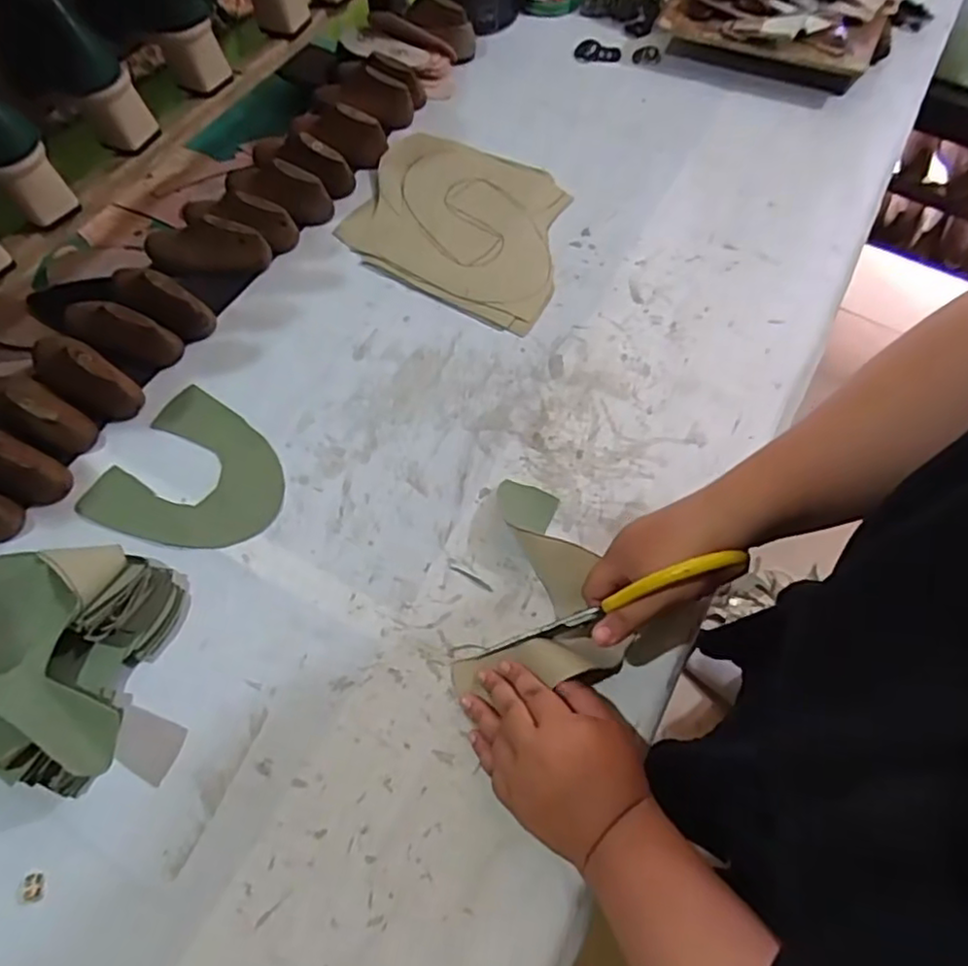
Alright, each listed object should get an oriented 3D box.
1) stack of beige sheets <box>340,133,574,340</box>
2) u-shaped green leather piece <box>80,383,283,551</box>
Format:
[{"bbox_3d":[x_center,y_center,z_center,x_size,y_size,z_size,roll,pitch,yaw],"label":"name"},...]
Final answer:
[{"bbox_3d":[-0.024,-0.294,0.740,0.253,0.011,0.228,22,65,13],"label":"stack of beige sheets"},{"bbox_3d":[-0.262,-0.003,0.606,0.163,0.004,0.150,26,67,15],"label":"u-shaped green leather piece"}]

